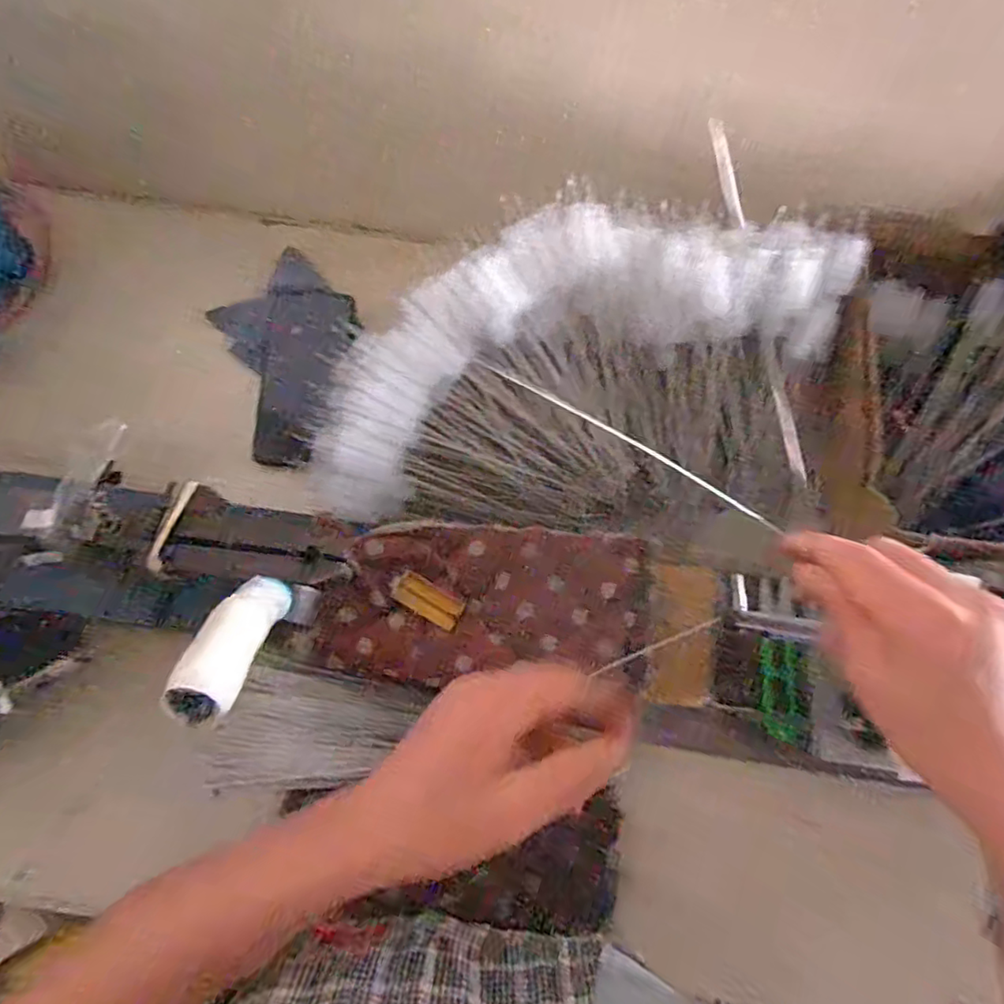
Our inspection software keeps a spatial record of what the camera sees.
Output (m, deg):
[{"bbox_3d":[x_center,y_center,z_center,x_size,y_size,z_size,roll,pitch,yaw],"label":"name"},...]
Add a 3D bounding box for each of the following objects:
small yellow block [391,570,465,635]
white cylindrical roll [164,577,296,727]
[{"bbox_3d":[-0.053,0.072,0.438,0.050,0.004,0.023,31,86,-2],"label":"small yellow block"},{"bbox_3d":[-0.119,0.060,0.273,0.023,0.094,0.019,4,111,-1],"label":"white cylindrical roll"}]

